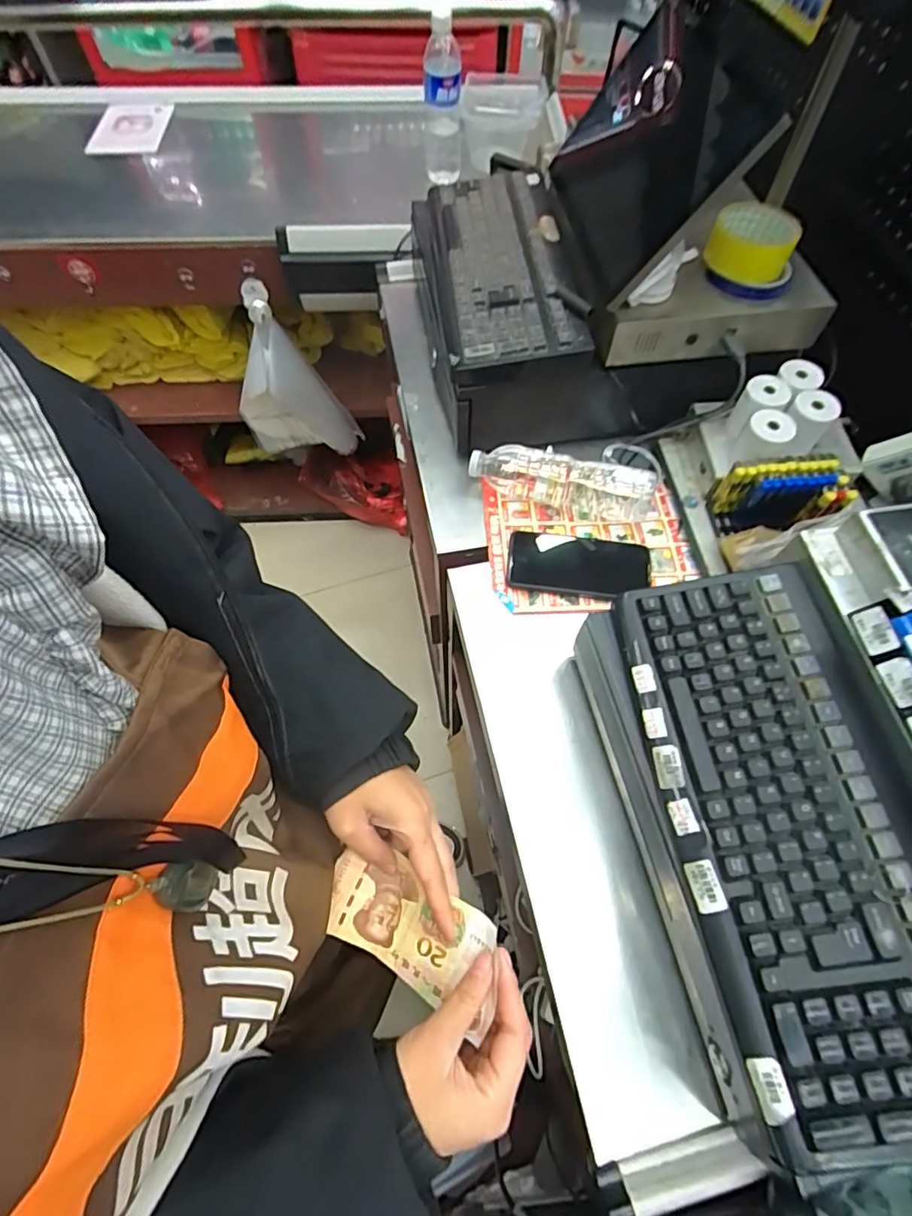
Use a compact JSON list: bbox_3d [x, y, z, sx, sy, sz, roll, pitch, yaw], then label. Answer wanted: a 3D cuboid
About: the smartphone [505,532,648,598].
[{"bbox_3d":[0.144,-0.050,0.642,0.162,0.014,0.078,8,63,4],"label":"smartphone"}]

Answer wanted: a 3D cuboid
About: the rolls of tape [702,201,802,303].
[{"bbox_3d":[0.318,-0.382,0.587,0.094,0.055,0.098,17,64,8],"label":"rolls of tape"}]

